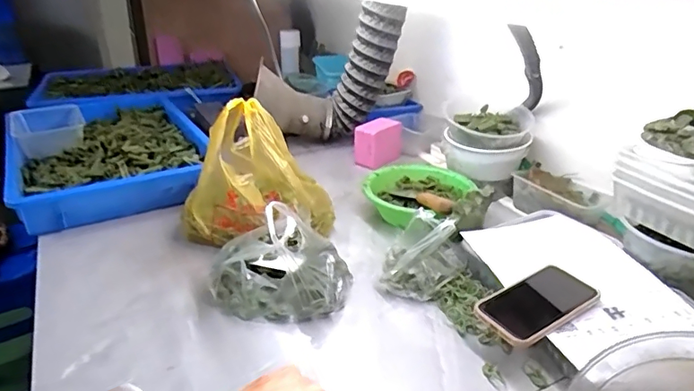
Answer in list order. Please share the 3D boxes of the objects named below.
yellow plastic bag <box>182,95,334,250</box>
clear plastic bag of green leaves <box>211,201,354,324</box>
[{"bbox_3d":[-0.150,-0.043,0.834,0.247,0.195,0.158,-4,27,-8],"label":"yellow plastic bag"},{"bbox_3d":[-0.087,0.095,0.672,0.192,0.138,0.104,-4,27,-9],"label":"clear plastic bag of green leaves"}]

